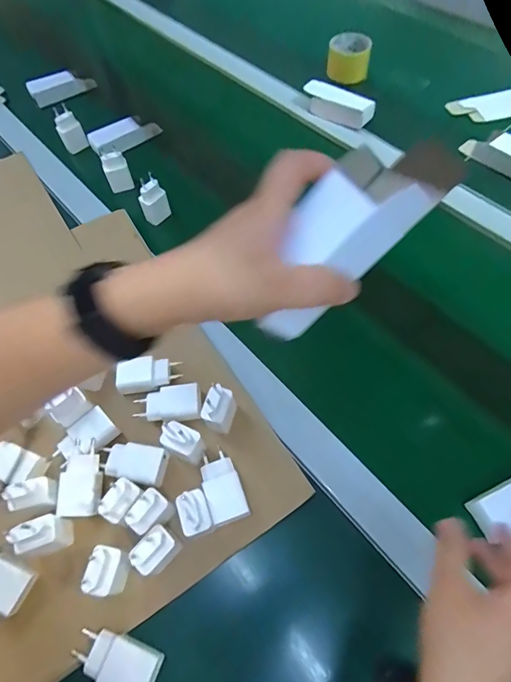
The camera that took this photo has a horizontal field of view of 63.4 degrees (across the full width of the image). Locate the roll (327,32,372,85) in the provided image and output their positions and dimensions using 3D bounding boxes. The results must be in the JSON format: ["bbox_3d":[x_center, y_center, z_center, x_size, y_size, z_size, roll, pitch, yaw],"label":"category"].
[{"bbox_3d":[0.190,-0.579,0.845,0.084,0.057,0.078,8,62,8],"label":"roll"}]

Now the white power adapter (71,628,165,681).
[{"bbox_3d":[-0.126,0.292,0.377,0.080,0.024,0.041,15,63,12],"label":"white power adapter"}]

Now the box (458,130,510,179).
[{"bbox_3d":[0.414,-0.311,0.688,0.043,0.034,0.134,-37,65,-16],"label":"box"}]

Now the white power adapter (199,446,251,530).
[{"bbox_3d":[-0.035,0.158,0.448,0.039,0.033,0.076,-20,61,-7],"label":"white power adapter"}]

